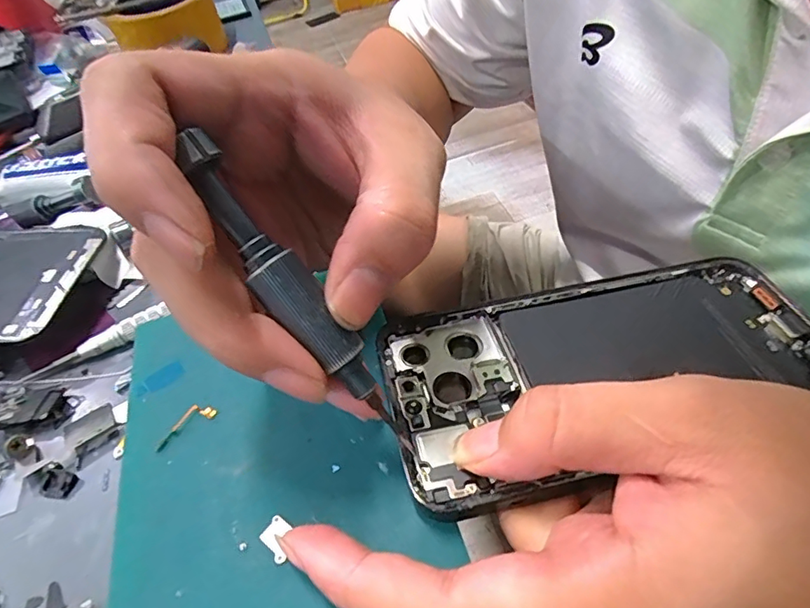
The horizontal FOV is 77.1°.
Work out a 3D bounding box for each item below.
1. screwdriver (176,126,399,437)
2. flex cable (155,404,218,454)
[{"bbox_3d":[-0.031,-0.005,0.138,0.013,0.015,0.086,-39,97,-31],"label":"screwdriver"},{"bbox_3d":[-0.083,0.044,0.189,0.024,0.004,0.008,-34,50,-19],"label":"flex cable"}]

